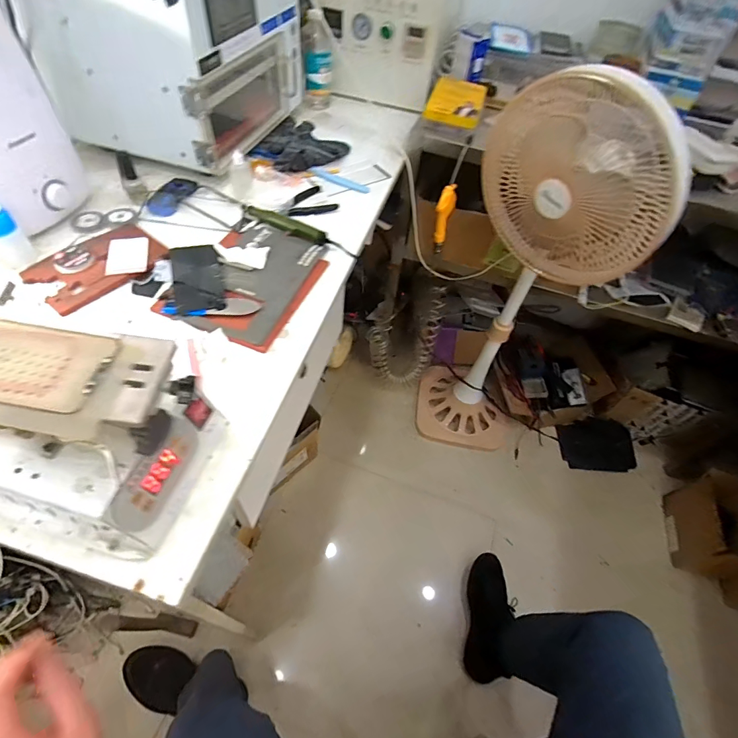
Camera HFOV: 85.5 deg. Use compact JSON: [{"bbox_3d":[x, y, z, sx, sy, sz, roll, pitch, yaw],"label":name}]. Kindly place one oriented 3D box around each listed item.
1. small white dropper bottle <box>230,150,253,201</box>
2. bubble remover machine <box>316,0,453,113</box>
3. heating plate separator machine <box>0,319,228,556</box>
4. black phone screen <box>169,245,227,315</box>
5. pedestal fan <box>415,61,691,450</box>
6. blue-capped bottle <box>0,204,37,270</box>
[{"bbox_3d":[-0.211,-0.317,0.659,0.034,0.072,0.025,-12,55,-14],"label":"small white dropper bottle"},{"bbox_3d":[0.041,-0.796,0.903,0.267,0.255,0.276,17,53,7],"label":"bubble remover machine"},{"bbox_3d":[-0.272,0.050,0.335,0.235,0.145,0.135,13,53,4],"label":"heating plate separator machine"},{"bbox_3d":[-0.240,-0.129,0.557,0.063,0.006,0.132,-14,56,-15],"label":"black phone screen"},{"bbox_3d":[0.370,-0.155,0.971,0.319,0.983,0.327,39,59,22],"label":"pedestal fan"},{"bbox_3d":[-0.489,-0.179,0.533,0.041,0.082,0.034,-34,63,-27],"label":"blue-capped bottle"}]

